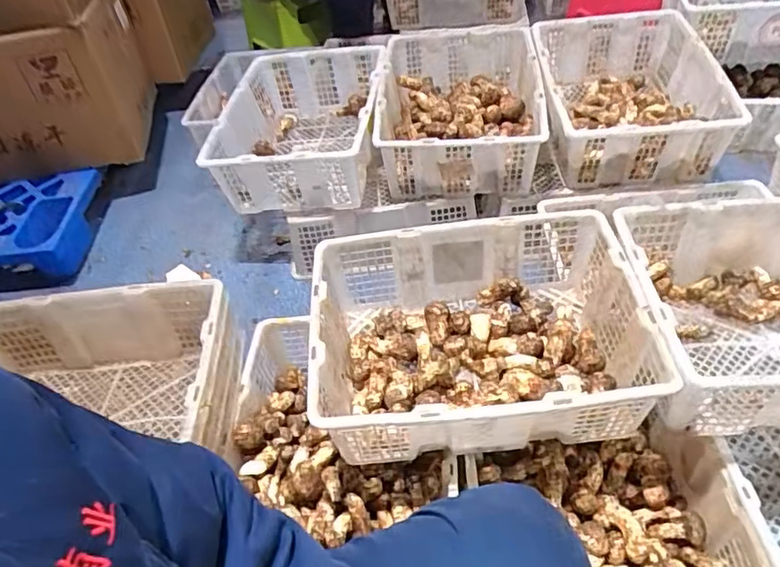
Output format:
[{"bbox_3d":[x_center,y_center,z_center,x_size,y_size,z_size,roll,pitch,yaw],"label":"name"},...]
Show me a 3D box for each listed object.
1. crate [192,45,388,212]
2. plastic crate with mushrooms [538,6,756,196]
[{"bbox_3d":[-0.209,-0.391,1.380,0.382,0.195,0.556,-3,44,5],"label":"crate"},{"bbox_3d":[0.545,-0.435,1.325,0.396,0.181,0.490,-2,44,6],"label":"plastic crate with mushrooms"}]

